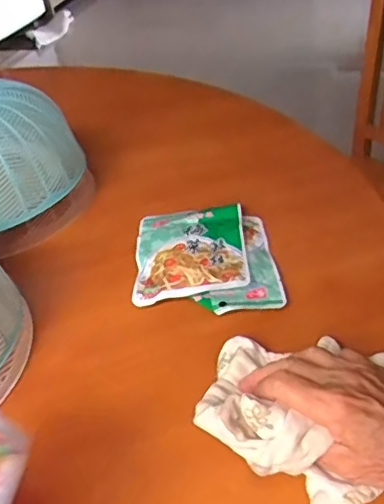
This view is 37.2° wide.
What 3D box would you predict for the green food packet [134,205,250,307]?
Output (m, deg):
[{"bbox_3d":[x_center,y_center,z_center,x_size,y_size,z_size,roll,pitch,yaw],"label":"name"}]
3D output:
[{"bbox_3d":[-0.002,-0.005,0.574,0.110,0.015,0.140,-4,39,3],"label":"green food packet"}]

